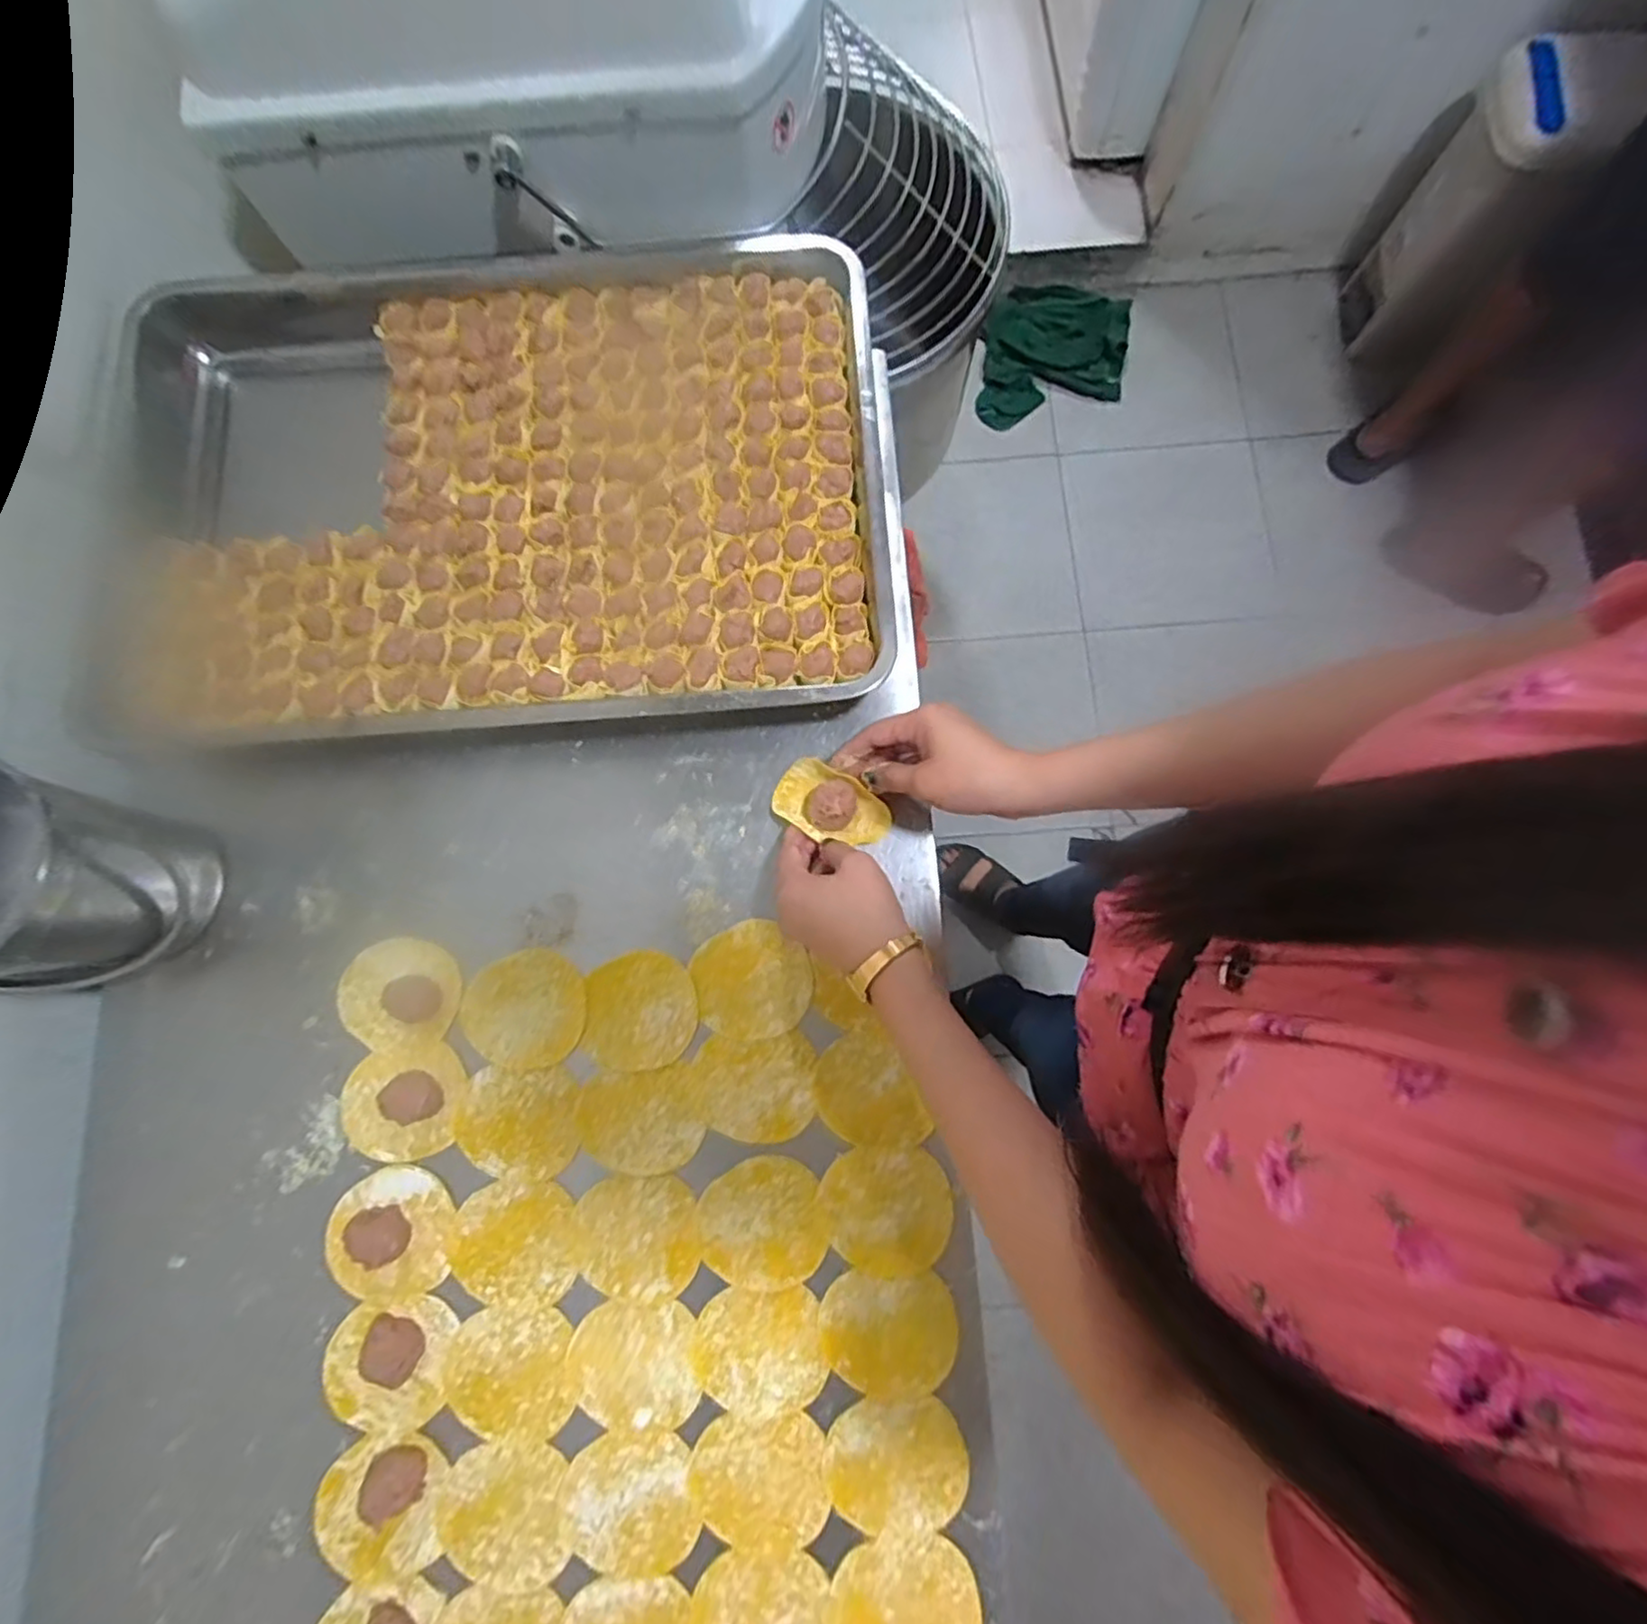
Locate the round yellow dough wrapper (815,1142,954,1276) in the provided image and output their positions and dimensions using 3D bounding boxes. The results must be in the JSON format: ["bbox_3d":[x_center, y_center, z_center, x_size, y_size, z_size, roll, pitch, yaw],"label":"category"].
[{"bbox_3d":[0.041,0.263,0.457,0.086,0.010,0.075,-8,76,3],"label":"round yellow dough wrapper"}]

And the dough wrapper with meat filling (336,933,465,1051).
[{"bbox_3d":[-0.304,0.130,0.495,0.087,0.005,0.075,18,78,5],"label":"dough wrapper with meat filling"}]

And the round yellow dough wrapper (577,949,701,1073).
[{"bbox_3d":[-0.128,0.139,0.484,0.079,0.004,0.078,0,78,1],"label":"round yellow dough wrapper"}]

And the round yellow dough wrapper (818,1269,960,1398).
[{"bbox_3d":[0.042,0.336,0.445,0.086,0.006,0.070,-1,78,1],"label":"round yellow dough wrapper"}]

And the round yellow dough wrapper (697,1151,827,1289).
[{"bbox_3d":[-0.042,0.273,0.460,0.080,0.008,0.077,0,78,-1],"label":"round yellow dough wrapper"}]

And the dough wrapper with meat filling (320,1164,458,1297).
[{"bbox_3d":[-0.289,0.278,0.454,0.079,0.020,0.075,0,78,1],"label":"dough wrapper with meat filling"}]

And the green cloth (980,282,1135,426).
[{"bbox_3d":[0.496,-0.984,1.491,0.306,0.030,0.306,3,91,-1],"label":"green cloth"}]

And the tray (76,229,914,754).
[{"bbox_3d":[-0.274,-0.250,0.545,0.636,0.056,0.400,-3,78,0],"label":"tray"}]

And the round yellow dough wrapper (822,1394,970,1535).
[{"bbox_3d":[0.045,0.406,0.430,0.086,0.004,0.068,-5,78,0],"label":"round yellow dough wrapper"}]

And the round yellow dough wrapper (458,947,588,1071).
[{"bbox_3d":[-0.213,0.139,0.491,0.090,0.005,0.077,-5,78,0],"label":"round yellow dough wrapper"}]

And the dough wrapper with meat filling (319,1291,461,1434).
[{"bbox_3d":[-0.280,0.358,0.445,0.084,0.013,0.075,-12,78,-2],"label":"dough wrapper with meat filling"}]

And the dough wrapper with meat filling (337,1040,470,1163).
[{"bbox_3d":[-0.289,0.201,0.471,0.086,0.011,0.071,-10,78,-1],"label":"dough wrapper with meat filling"}]

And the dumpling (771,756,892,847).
[{"bbox_3d":[0.004,-0.004,0.495,0.084,0.032,0.045,32,80,7],"label":"dumpling"}]

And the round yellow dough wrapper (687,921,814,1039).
[{"bbox_3d":[-0.050,0.117,0.487,0.080,0.004,0.078,0,78,1],"label":"round yellow dough wrapper"}]

